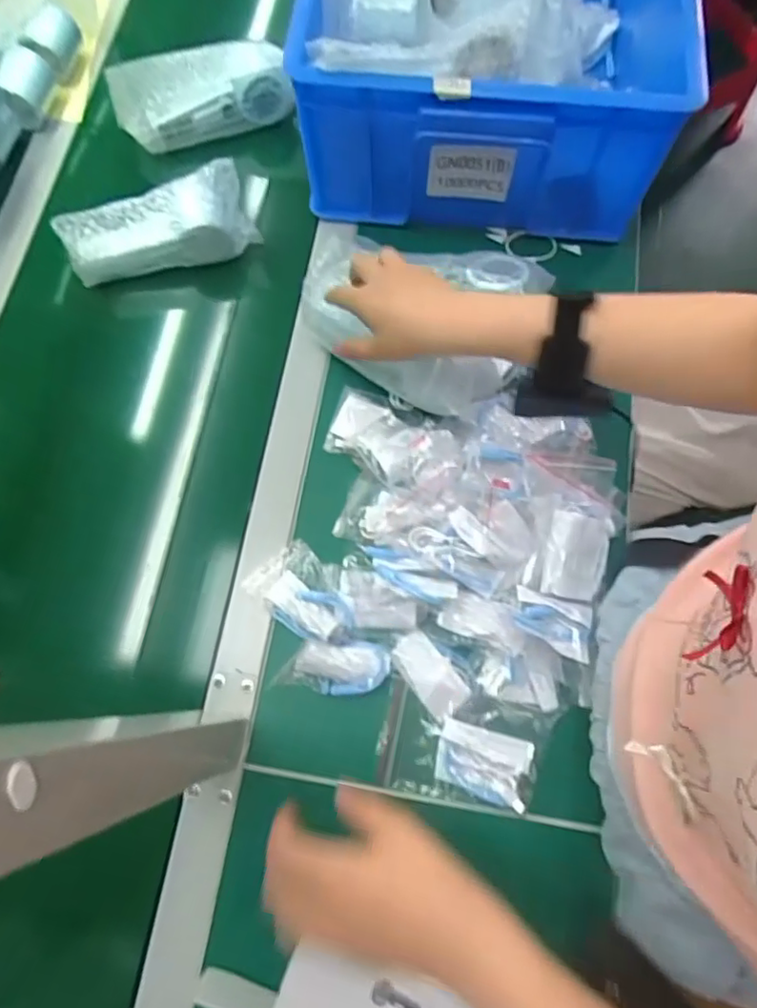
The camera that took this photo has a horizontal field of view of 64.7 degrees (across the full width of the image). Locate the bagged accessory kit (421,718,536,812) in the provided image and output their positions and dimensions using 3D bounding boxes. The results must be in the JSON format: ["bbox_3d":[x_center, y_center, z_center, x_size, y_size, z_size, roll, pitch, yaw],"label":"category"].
[{"bbox_3d":[0.079,0.203,0.470,0.085,0.015,0.051,15,73,5],"label":"bagged accessory kit"}]

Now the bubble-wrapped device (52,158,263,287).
[{"bbox_3d":[-0.219,-0.272,0.587,0.180,0.074,0.047,-10,72,-3],"label":"bubble-wrapped device"}]

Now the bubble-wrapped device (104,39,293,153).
[{"bbox_3d":[-0.191,-0.445,0.648,0.183,0.060,0.077,-14,73,-4],"label":"bubble-wrapped device"}]

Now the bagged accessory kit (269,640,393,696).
[{"bbox_3d":[-0.038,0.134,0.489,0.091,0.014,0.041,-1,72,0],"label":"bagged accessory kit"}]

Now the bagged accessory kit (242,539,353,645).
[{"bbox_3d":[-0.061,0.076,0.513,0.097,0.026,0.065,32,75,10],"label":"bagged accessory kit"}]

